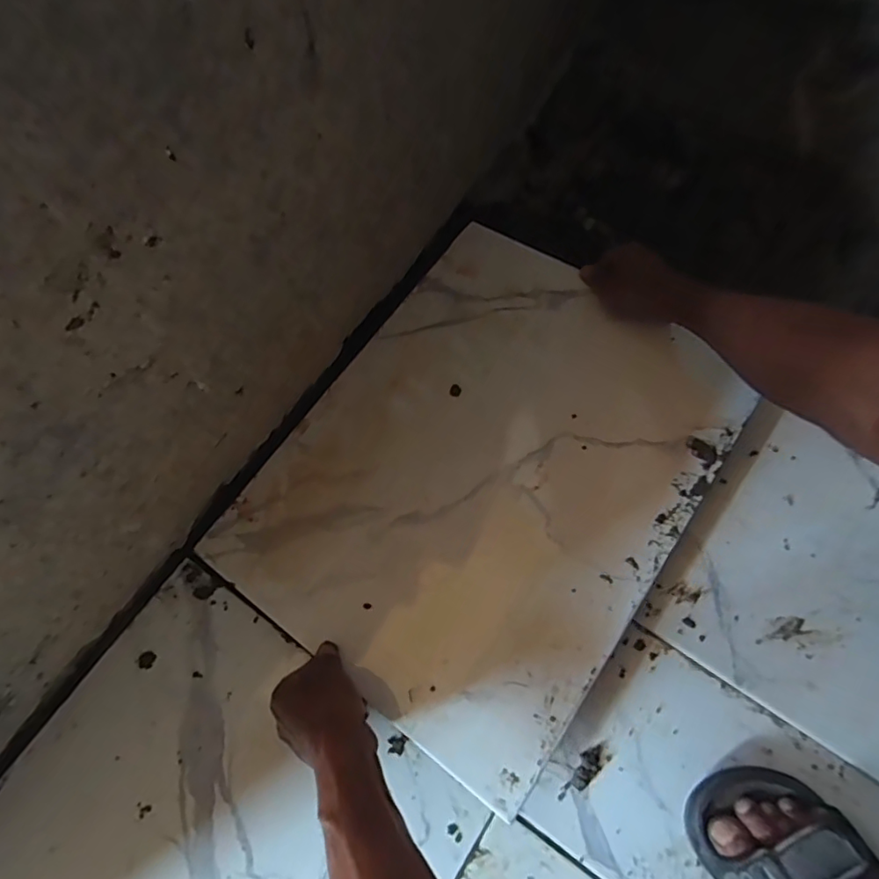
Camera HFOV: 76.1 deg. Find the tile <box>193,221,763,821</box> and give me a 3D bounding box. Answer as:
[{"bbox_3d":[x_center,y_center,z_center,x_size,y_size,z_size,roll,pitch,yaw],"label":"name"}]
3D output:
[{"bbox_3d":[0.045,0.021,0.565,0.375,0.008,0.474,32,73,19],"label":"tile"}]

